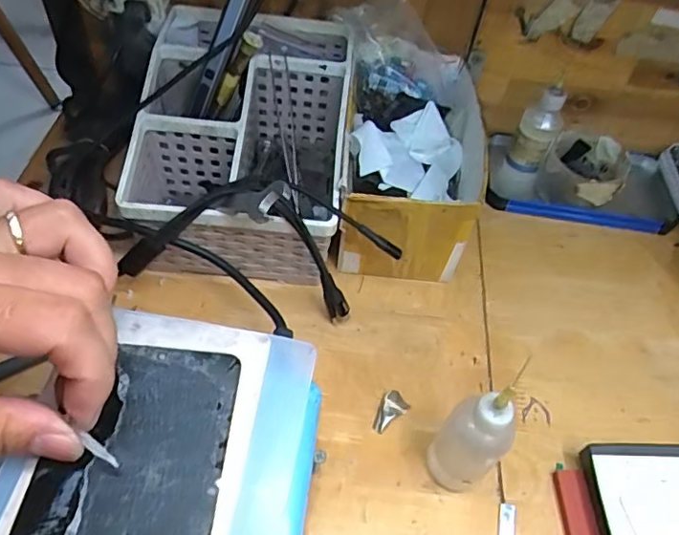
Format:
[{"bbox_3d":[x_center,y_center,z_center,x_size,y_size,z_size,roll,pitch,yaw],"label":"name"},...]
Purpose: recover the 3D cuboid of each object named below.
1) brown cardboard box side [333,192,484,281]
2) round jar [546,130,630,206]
[{"bbox_3d":[0.046,-0.019,0.405,0.088,0.090,0.010,4,52,-3],"label":"brown cardboard box side"},{"bbox_3d":[0.220,-0.085,0.507,0.062,0.050,0.065,3,54,-4],"label":"round jar"}]

